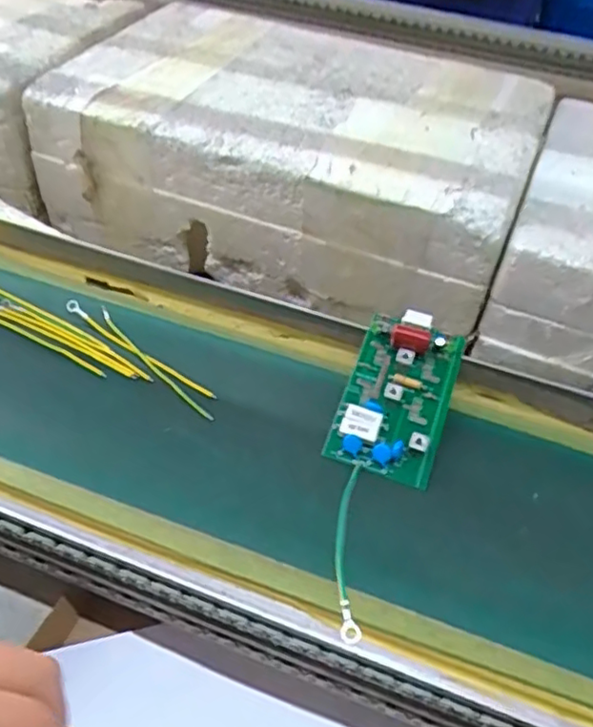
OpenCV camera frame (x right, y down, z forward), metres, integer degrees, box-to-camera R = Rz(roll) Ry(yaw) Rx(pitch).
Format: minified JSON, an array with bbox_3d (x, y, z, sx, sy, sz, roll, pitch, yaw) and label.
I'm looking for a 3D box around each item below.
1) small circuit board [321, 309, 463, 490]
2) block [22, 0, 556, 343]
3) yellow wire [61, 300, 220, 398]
[{"bbox_3d":[0.066,0.017,0.398,0.066,0.020,0.113,18,64,8],"label":"small circuit board"},{"bbox_3d":[0.018,-0.219,0.642,0.426,0.126,0.288,21,49,13],"label":"block"},{"bbox_3d":[-0.110,-0.010,0.431,0.135,0.008,0.008,30,52,20],"label":"yellow wire"}]

